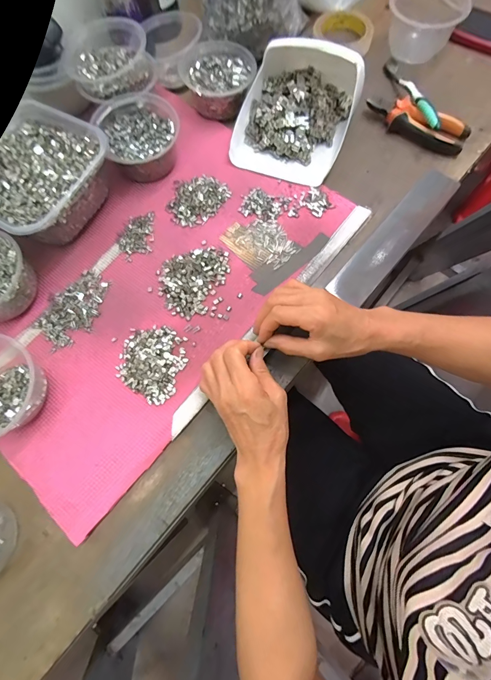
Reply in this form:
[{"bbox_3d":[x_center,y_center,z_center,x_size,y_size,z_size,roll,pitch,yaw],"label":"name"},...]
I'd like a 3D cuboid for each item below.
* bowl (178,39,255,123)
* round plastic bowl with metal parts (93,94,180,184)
[{"bbox_3d":[-0.042,-0.398,0.492,0.107,0.043,0.112,-1,72,3],"label":"bowl"},{"bbox_3d":[-0.144,-0.283,0.454,0.104,0.060,0.116,-24,74,-5],"label":"round plastic bowl with metal parts"}]

